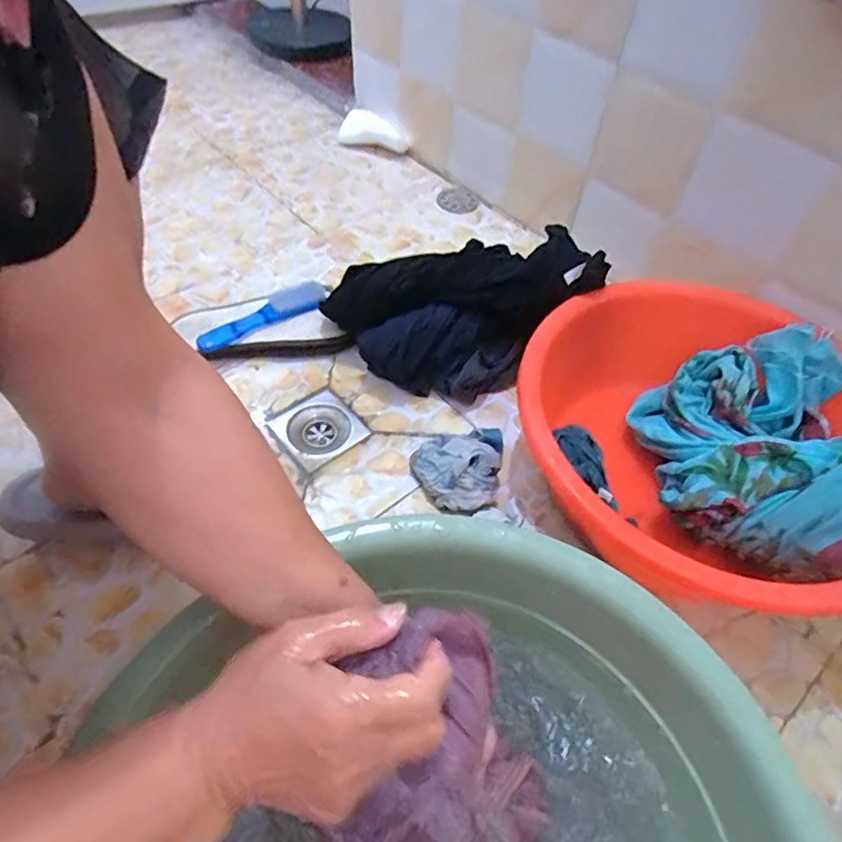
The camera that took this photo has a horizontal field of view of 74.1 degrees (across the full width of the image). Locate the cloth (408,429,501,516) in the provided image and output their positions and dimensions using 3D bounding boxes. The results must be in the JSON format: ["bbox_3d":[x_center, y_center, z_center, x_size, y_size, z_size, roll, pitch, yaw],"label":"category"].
[{"bbox_3d":[0.055,0.049,0.648,0.114,0.039,0.106,-23,60,-18],"label":"cloth"}]

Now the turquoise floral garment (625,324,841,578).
[{"bbox_3d":[0.361,0.014,0.572,0.212,0.194,0.305,12,54,6],"label":"turquoise floral garment"}]

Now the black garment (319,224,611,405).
[{"bbox_3d":[0.053,-0.129,0.716,0.325,0.162,0.136,-4,56,-6],"label":"black garment"}]

